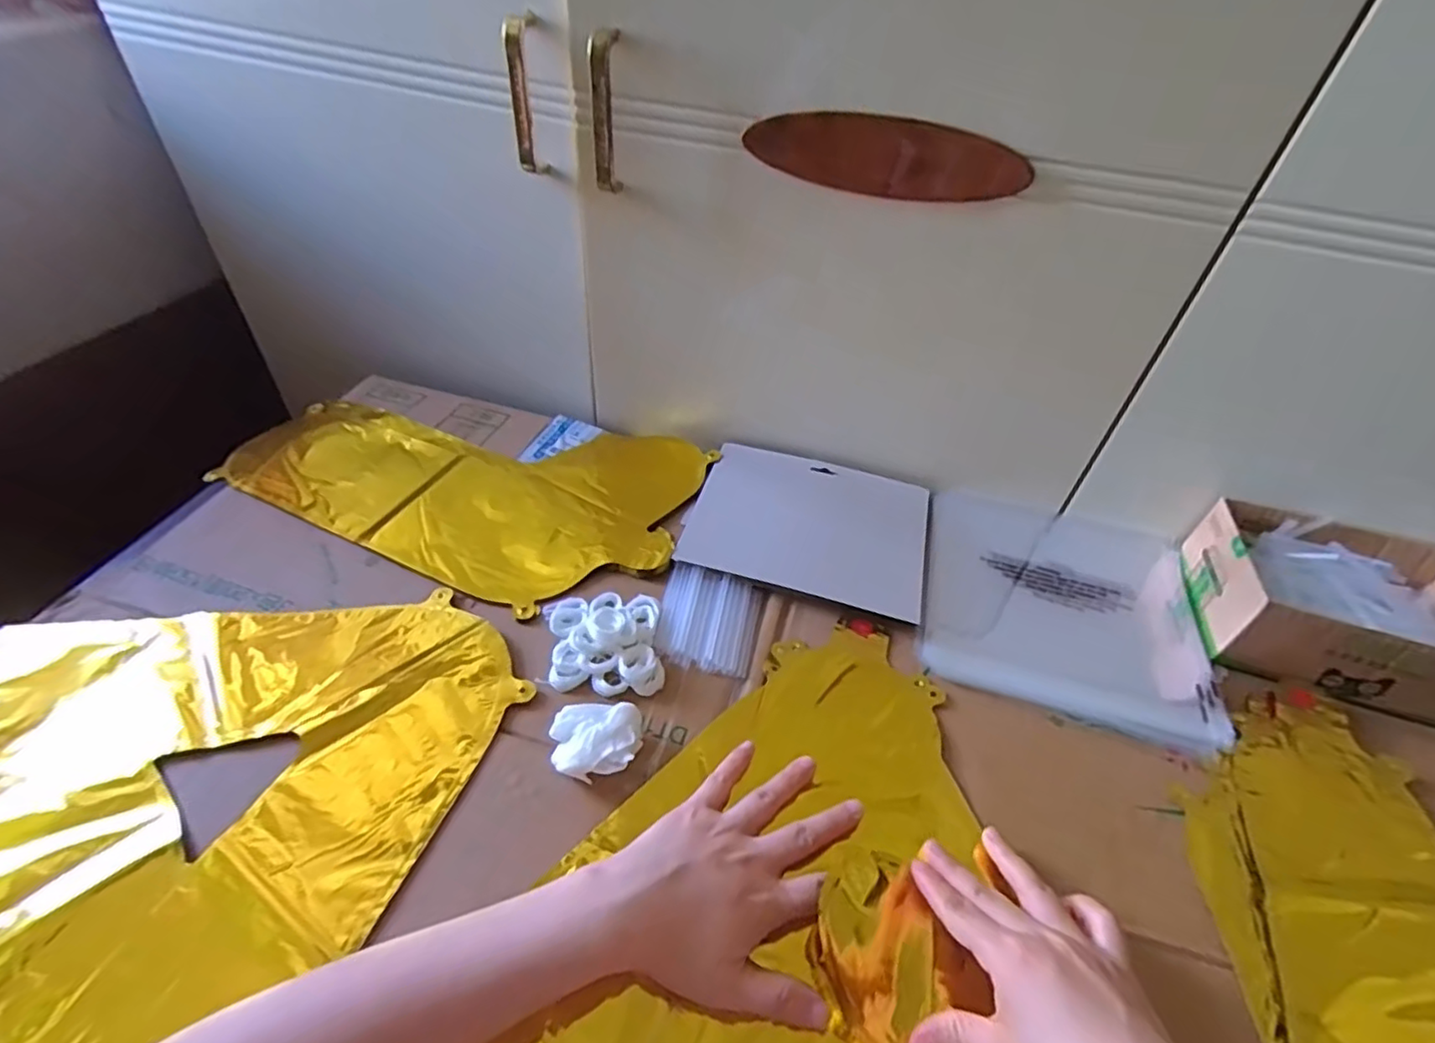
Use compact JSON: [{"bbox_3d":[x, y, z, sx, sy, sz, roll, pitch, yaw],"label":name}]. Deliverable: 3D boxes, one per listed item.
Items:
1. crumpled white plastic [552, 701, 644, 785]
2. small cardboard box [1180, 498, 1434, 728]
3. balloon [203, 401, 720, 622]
[{"bbox_3d":[-0.073,0.134,0.399,0.052,0.023,0.044,-4,45,-10],"label":"crumpled white plastic"},{"bbox_3d":[0.493,0.064,0.515,0.198,0.063,0.152,14,45,8],"label":"small cardboard box"},{"bbox_3d":[-0.224,-0.042,0.585,0.395,0.017,0.222,18,46,12],"label":"balloon"}]

